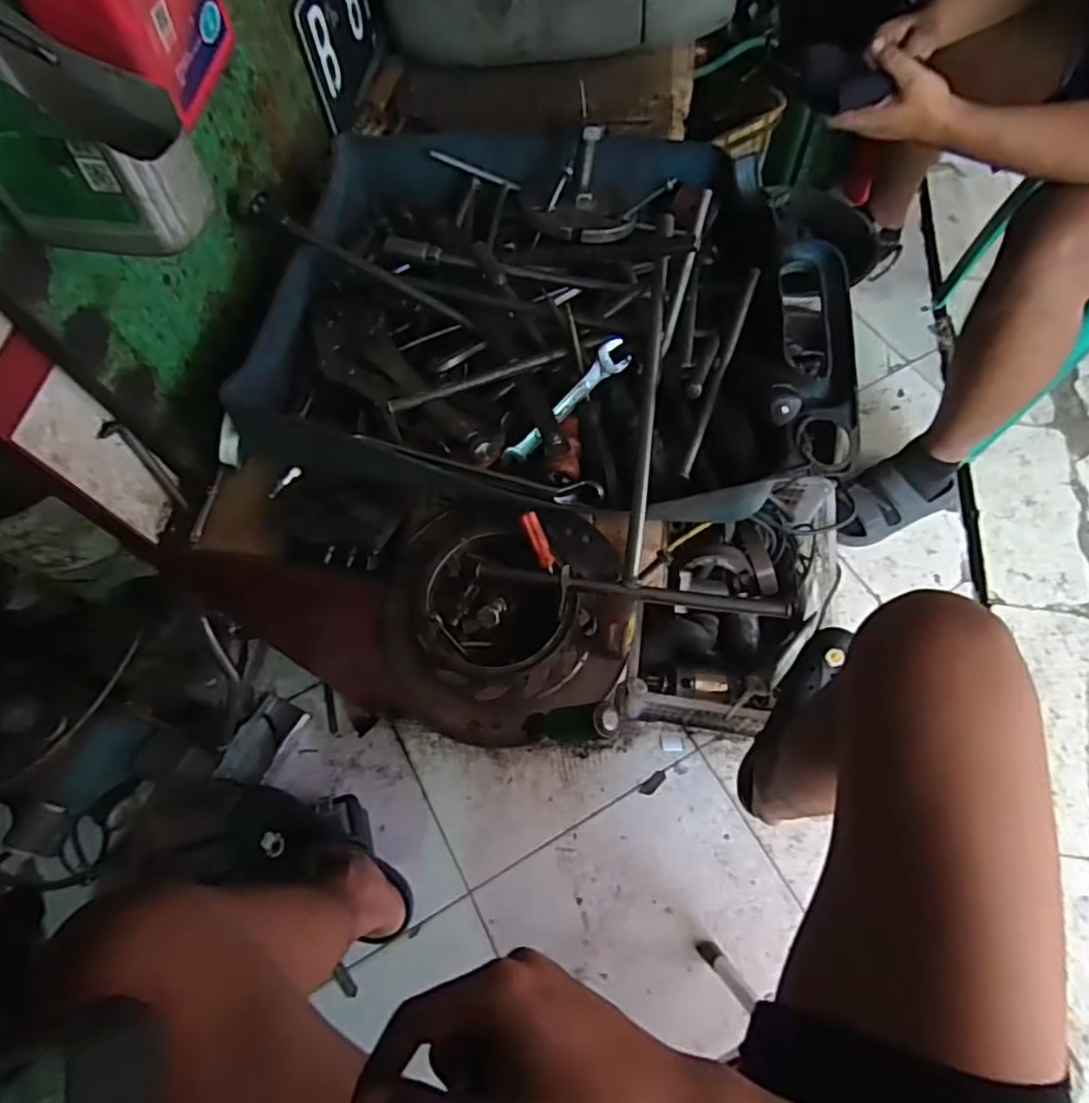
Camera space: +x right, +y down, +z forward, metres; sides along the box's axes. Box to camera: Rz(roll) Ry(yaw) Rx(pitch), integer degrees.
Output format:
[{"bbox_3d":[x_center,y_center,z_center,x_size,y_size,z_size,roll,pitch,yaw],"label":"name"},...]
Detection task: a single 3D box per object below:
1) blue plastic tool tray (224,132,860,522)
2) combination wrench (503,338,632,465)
[{"bbox_3d":[0.010,-0.203,0.515,0.430,0.099,0.358,6,66,6],"label":"blue plastic tool tray"},{"bbox_3d":[0.015,-0.106,0.465,0.117,0.010,0.018,-43,70,17],"label":"combination wrench"}]

